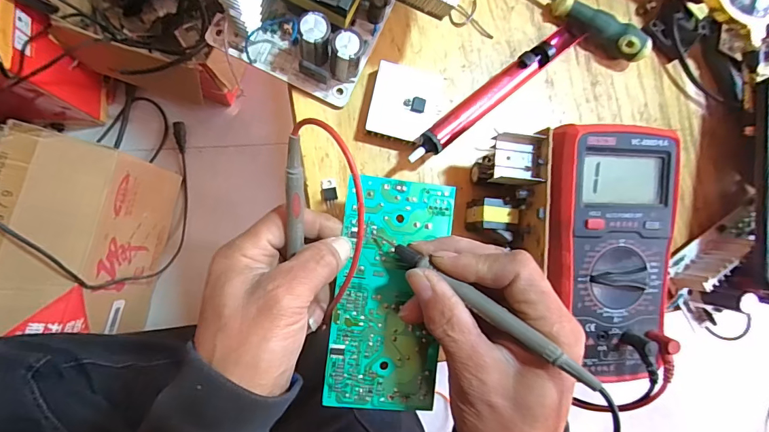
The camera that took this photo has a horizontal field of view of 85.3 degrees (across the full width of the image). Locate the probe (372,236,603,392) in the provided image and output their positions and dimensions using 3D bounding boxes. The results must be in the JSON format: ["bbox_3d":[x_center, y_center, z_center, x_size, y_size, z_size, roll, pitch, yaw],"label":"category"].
[{"bbox_3d":[0.050,0.046,0.234,0.144,0.014,0.009,32,81,30],"label":"probe"}]

